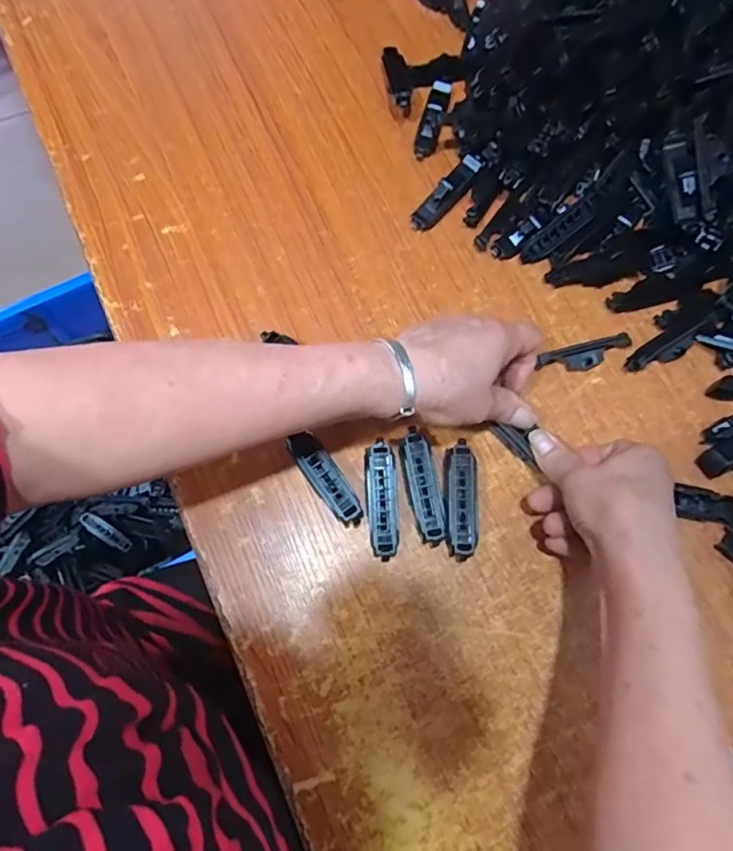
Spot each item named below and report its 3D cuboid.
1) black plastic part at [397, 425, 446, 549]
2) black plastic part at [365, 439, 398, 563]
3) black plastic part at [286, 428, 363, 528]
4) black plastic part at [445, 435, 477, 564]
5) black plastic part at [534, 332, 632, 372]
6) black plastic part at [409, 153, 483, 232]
[{"bbox_3d":[0.039,0.045,0.390,0.021,0.021,0.079,-11,76,-5],"label":"black plastic part"},{"bbox_3d":[0.010,0.053,0.385,0.019,0.023,0.080,-3,75,-3],"label":"black plastic part"},{"bbox_3d":[-0.028,0.039,0.389,0.022,0.023,0.071,-34,79,-10],"label":"black plastic part"},{"bbox_3d":[0.066,0.053,0.389,0.022,0.022,0.081,1,75,-2],"label":"black plastic part"},{"bbox_3d":[0.171,-0.054,0.426,0.078,0.023,0.017,-14,76,-10],"label":"black plastic part"},{"bbox_3d":[0.069,-0.195,0.457,0.019,0.023,0.078,41,78,9],"label":"black plastic part"}]

